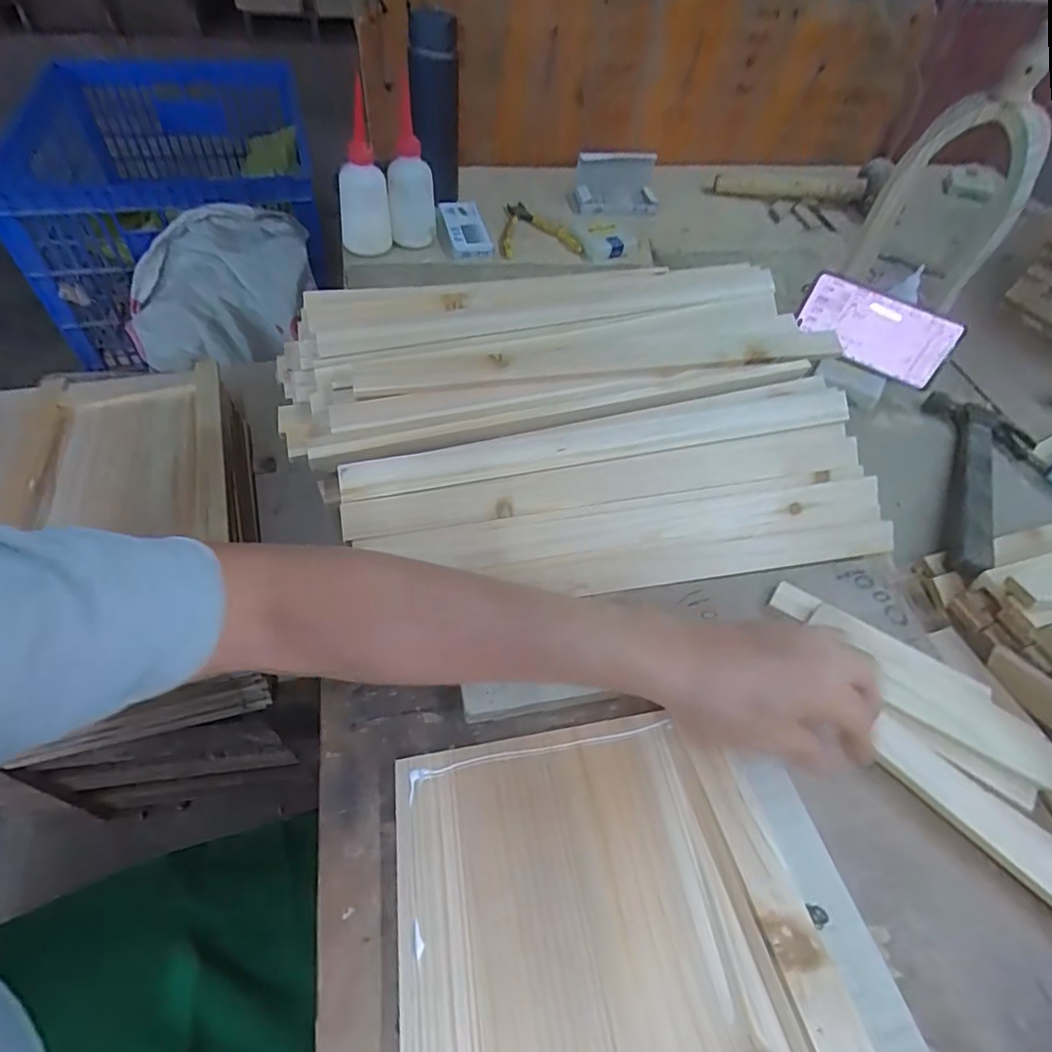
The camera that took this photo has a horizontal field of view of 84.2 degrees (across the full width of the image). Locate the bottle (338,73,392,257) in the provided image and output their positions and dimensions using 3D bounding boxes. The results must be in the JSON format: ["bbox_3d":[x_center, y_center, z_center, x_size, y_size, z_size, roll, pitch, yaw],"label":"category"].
[{"bbox_3d":[-0.204,-0.419,0.709,0.061,0.178,0.047,-10,53,-12],"label":"bottle"}]

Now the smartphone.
[{"bbox_3d":[0.387,-0.218,0.650,0.161,0.075,0.010,32,34,18],"label":"smartphone"}]

